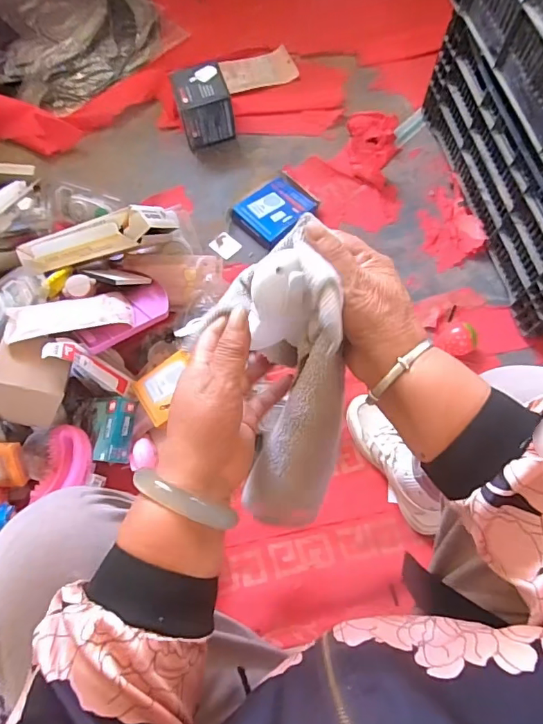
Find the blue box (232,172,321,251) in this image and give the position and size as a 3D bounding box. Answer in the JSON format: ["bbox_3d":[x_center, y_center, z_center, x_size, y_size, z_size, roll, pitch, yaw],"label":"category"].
[{"bbox_3d":[0.008,-0.309,0.954,0.155,0.034,0.113,-38,73,-11],"label":"blue box"}]

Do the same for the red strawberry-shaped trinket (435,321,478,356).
[{"bbox_3d":[0.333,-0.043,0.838,0.059,0.045,0.063,-1,70,2],"label":"red strawberry-shaped trinket"}]

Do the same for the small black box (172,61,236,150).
[{"bbox_3d":[-0.151,-0.560,1.026,0.112,0.105,0.120,-17,70,-4],"label":"small black box"}]

